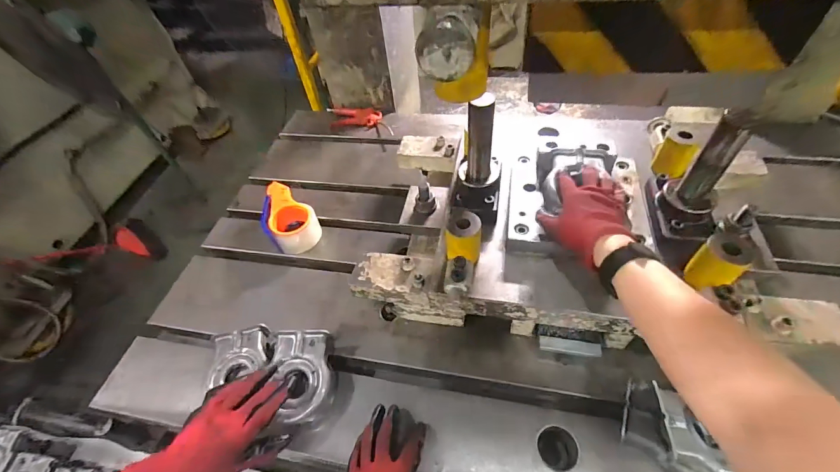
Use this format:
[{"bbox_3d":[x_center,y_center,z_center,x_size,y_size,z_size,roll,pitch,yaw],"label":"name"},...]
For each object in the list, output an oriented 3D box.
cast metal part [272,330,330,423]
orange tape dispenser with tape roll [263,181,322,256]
[{"bbox_3d":[-0.176,0.199,0.533,0.087,0.041,0.131,-4,50,3],"label":"cast metal part"},{"bbox_3d":[-0.271,-0.039,0.746,0.099,0.059,0.153,-31,54,-19],"label":"orange tape dispenser with tape roll"}]

